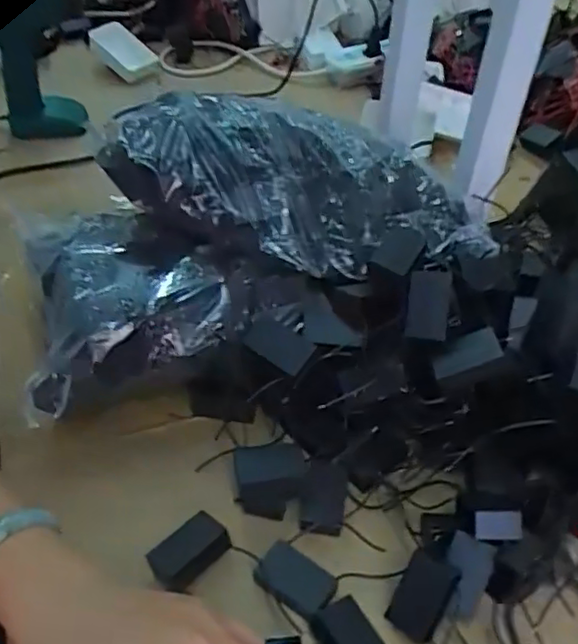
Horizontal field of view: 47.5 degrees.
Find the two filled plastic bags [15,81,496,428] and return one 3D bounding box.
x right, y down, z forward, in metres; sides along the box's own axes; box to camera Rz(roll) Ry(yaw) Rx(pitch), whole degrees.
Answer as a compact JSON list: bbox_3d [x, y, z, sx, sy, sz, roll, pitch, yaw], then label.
[{"bbox_3d":[-0.041,-0.063,0.535,0.343,0.167,0.185,-16,48,-15],"label":"two filled plastic bags"}]

